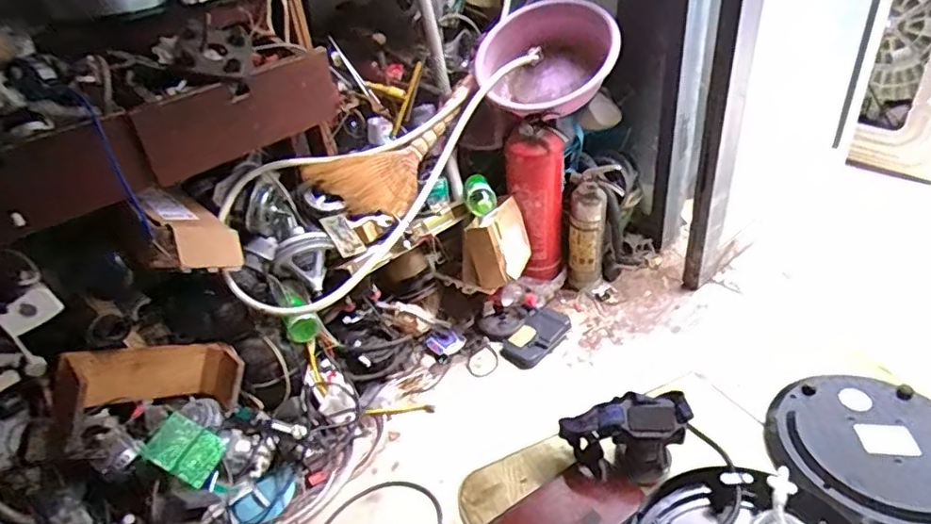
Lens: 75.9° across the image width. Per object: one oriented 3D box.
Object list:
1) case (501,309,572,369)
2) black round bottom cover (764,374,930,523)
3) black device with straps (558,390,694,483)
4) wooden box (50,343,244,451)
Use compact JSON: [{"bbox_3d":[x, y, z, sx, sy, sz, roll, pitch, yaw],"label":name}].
[{"bbox_3d":[0.173,0.184,1.452,0.110,0.034,0.182,24,45,36],"label":"case"},{"bbox_3d":[0.425,0.190,0.605,0.208,0.032,0.215,-5,35,3],"label":"black round bottom cover"},{"bbox_3d":[0.161,0.179,0.613,0.126,0.079,0.055,0,36,10],"label":"black device with straps"},{"bbox_3d":[-0.588,0.236,1.119,0.303,0.140,0.085,1,22,-45],"label":"wooden box"}]

